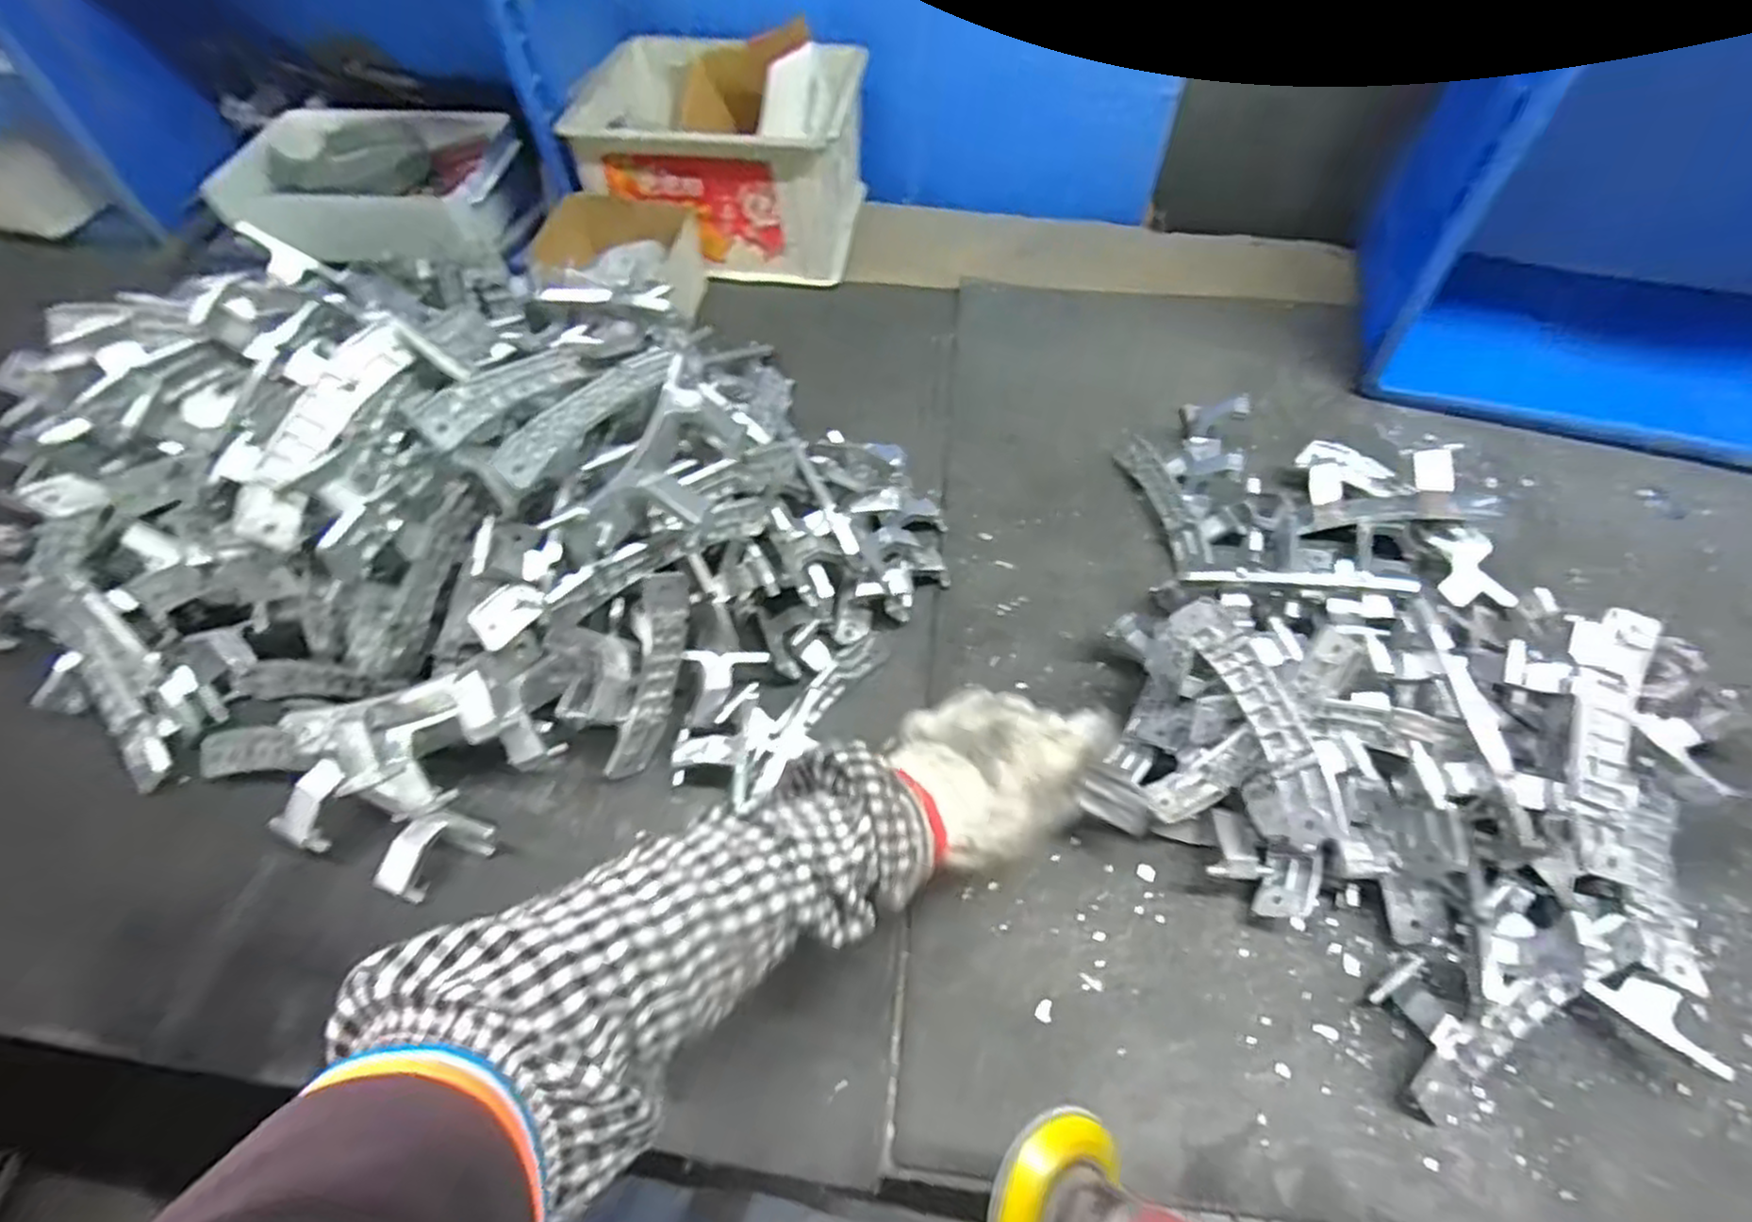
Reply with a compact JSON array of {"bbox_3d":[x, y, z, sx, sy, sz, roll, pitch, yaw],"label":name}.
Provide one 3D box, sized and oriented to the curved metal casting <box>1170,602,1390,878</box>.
[{"bbox_3d":[0.236,0.067,0.454,0.039,0.047,0.163,-13,59,-7],"label":"curved metal casting"}]

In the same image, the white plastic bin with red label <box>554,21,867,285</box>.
[{"bbox_3d":[-0.165,-0.528,0.831,0.283,0.172,0.239,4,59,4],"label":"white plastic bin with red label"}]

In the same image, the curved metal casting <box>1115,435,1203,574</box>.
[{"bbox_3d":[0.247,-0.093,0.634,0.023,0.028,0.137,-11,59,-6],"label":"curved metal casting"}]

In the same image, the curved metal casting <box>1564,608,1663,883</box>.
[{"bbox_3d":[0.419,0.069,0.421,0.037,0.025,0.155,17,73,11],"label":"curved metal casting"}]

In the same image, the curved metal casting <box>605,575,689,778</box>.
[{"bbox_3d":[-0.150,0.045,0.490,0.024,0.152,0.033,23,21,15],"label":"curved metal casting"}]

